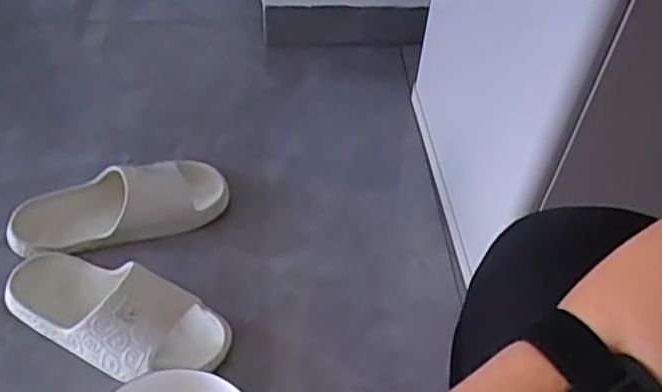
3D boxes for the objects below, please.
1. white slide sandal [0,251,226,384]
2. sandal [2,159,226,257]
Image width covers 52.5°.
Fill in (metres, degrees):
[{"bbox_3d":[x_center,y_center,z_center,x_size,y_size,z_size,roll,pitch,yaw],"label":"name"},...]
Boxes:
[{"bbox_3d":[-0.240,0.127,0.735,0.262,0.071,0.107,18,51,13],"label":"white slide sandal"},{"bbox_3d":[-0.258,0.015,0.826,0.258,0.059,0.097,-17,52,-17],"label":"sandal"}]

